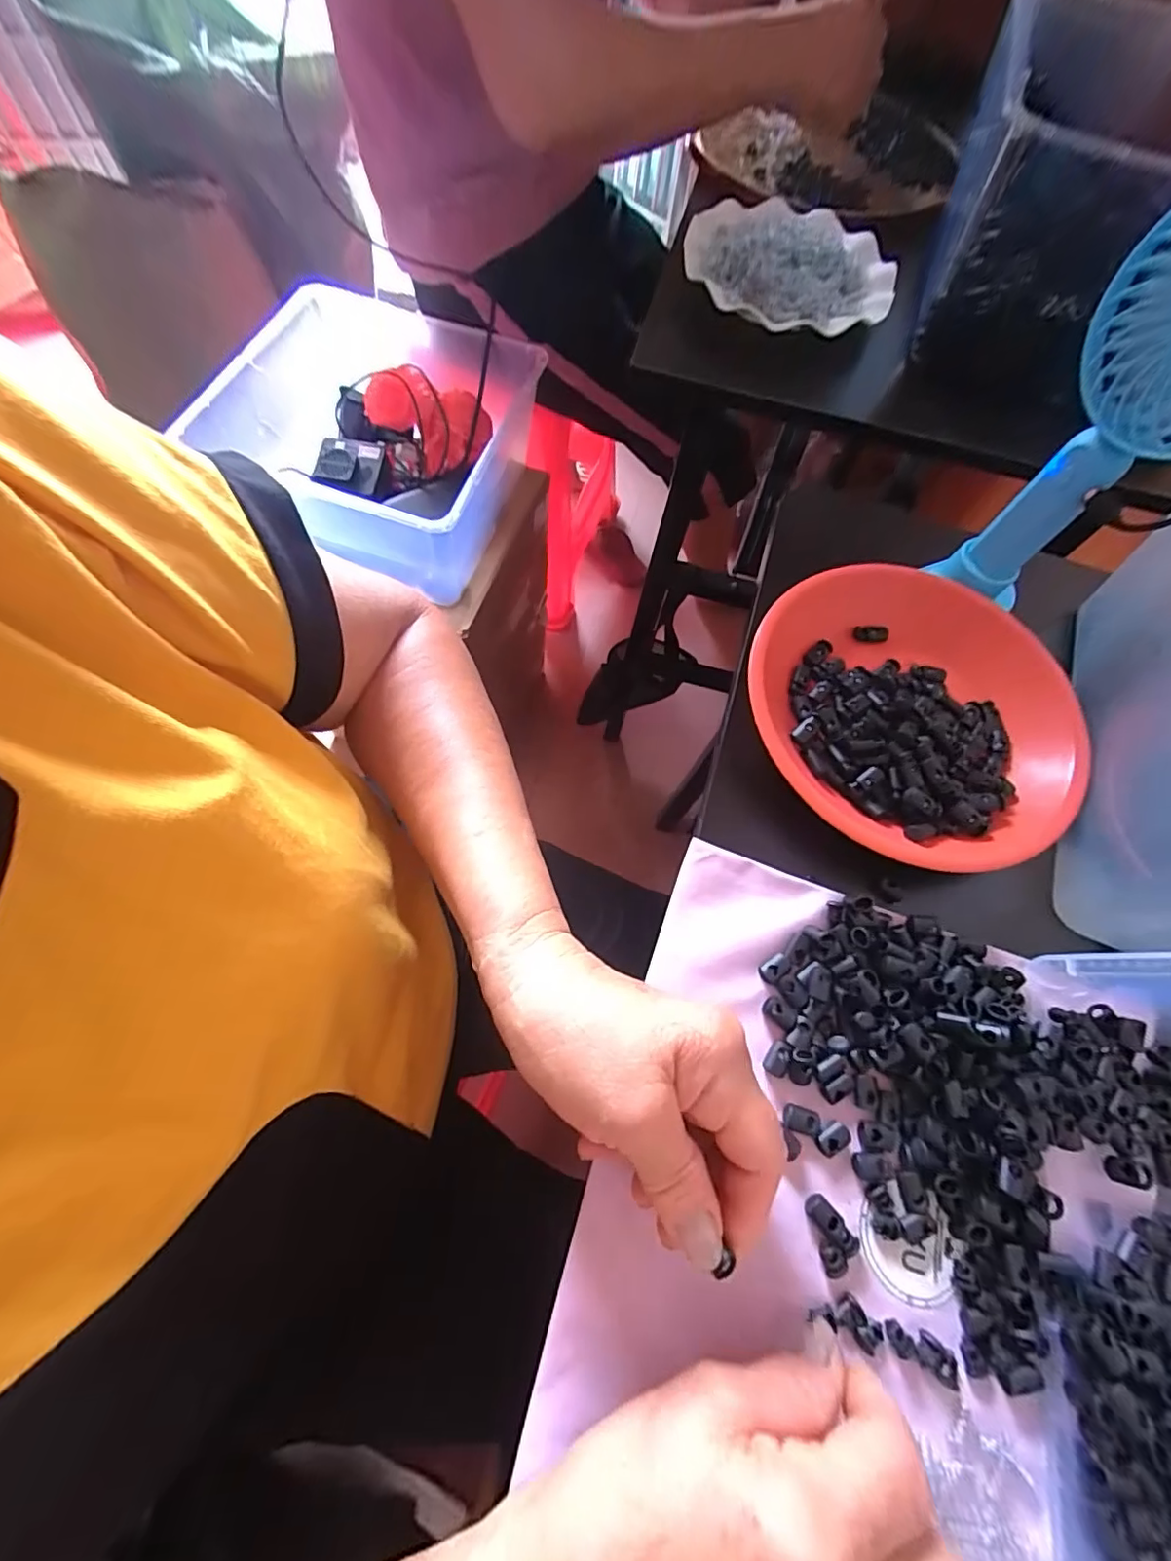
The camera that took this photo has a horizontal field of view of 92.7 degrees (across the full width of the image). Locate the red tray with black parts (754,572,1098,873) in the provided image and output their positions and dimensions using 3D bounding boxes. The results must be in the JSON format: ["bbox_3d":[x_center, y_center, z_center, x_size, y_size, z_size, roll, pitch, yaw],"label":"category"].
[{"bbox_3d":[0.194,-0.045,0.331,0.182,0.033,0.181,37,69,11],"label":"red tray with black parts"}]

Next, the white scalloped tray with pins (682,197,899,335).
[{"bbox_3d":[0.181,-0.462,0.498,0.181,0.033,0.160,5,67,-2],"label":"white scalloped tray with pins"}]

